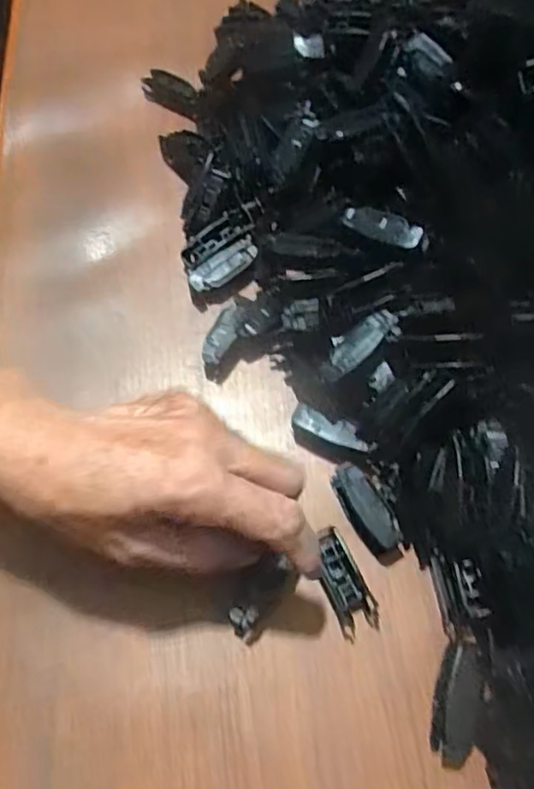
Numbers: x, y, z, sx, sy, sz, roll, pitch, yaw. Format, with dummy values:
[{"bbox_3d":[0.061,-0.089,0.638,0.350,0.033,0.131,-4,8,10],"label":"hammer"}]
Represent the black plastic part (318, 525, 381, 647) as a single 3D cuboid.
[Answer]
[{"bbox_3d":[0.039,0.094,0.307,0.020,0.009,0.053,-18,81,-5],"label":"black plastic part"}]

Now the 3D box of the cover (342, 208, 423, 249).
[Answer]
[{"bbox_3d":[0.064,-0.095,0.342,0.046,0.008,0.016,31,69,31],"label":"cover"}]

